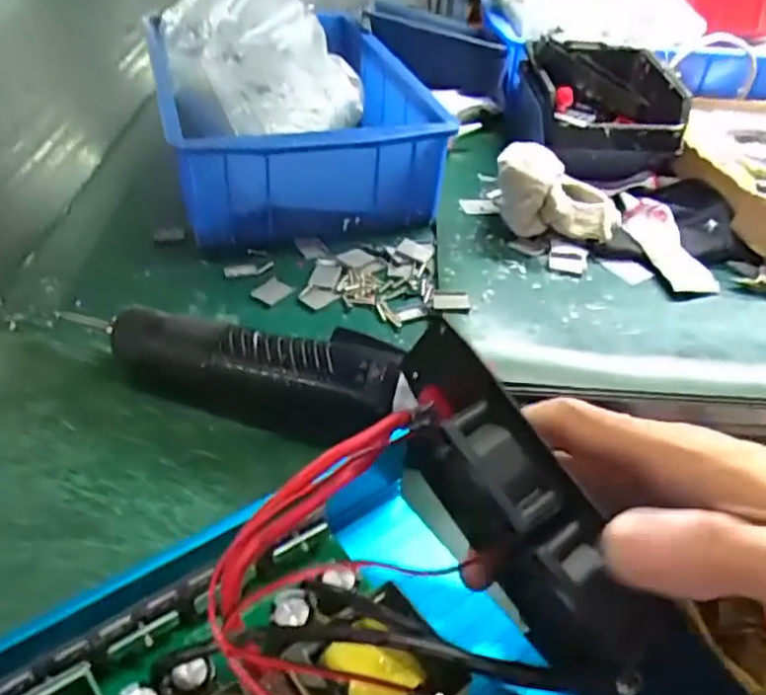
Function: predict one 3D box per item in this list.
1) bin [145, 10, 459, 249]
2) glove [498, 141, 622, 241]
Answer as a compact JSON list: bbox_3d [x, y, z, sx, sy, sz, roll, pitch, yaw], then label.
[{"bbox_3d":[-0.077,-0.183,0.530,0.187,0.086,0.237,-11,42,-17],"label":"bin"},{"bbox_3d":[0.133,-0.116,0.497,0.096,0.057,0.050,5,40,2],"label":"glove"}]

